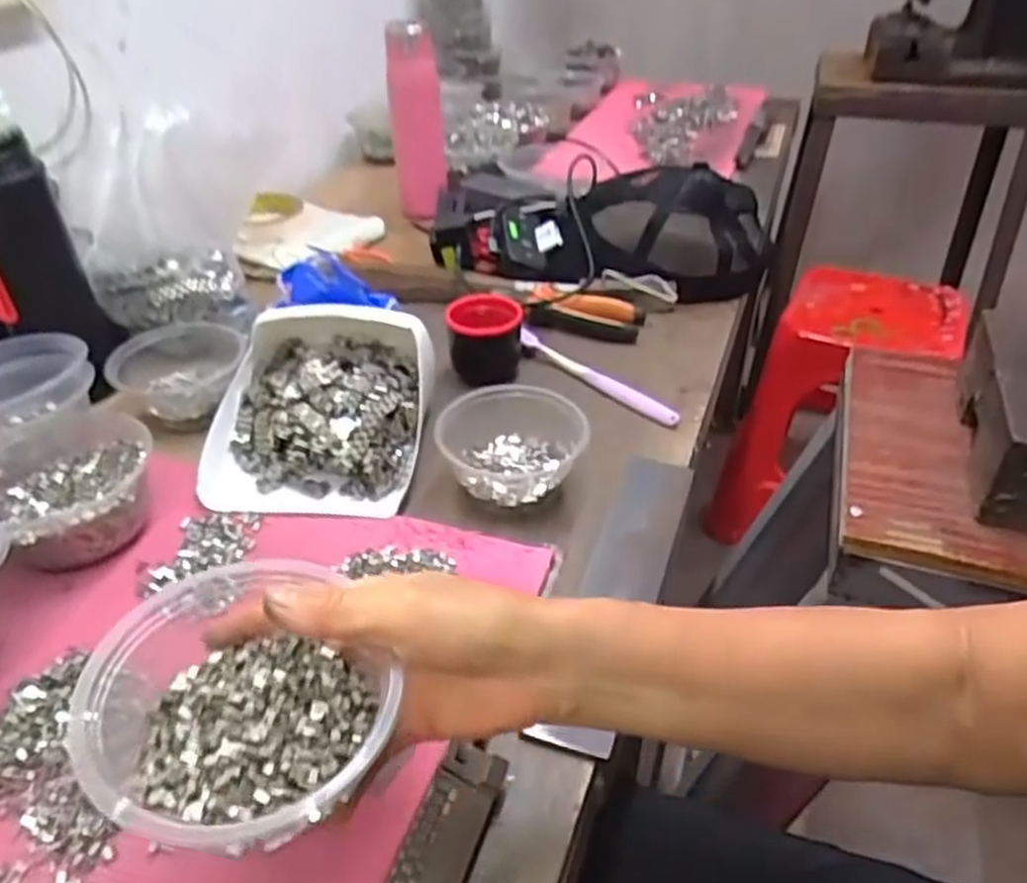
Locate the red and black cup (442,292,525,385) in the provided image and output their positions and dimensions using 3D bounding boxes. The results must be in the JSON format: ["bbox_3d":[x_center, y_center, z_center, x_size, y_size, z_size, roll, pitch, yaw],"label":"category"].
[{"bbox_3d":[-0.025,-0.085,0.699,0.066,0.074,0.056,-1,37,0],"label":"red and black cup"}]

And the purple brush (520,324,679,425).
[{"bbox_3d":[0.068,-0.059,0.686,0.020,0.016,0.184,-28,44,-31],"label":"purple brush"}]

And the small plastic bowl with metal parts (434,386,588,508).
[{"bbox_3d":[-0.002,0.003,0.575,0.109,0.048,0.098,-3,37,-3],"label":"small plastic bowl with metal parts"}]

